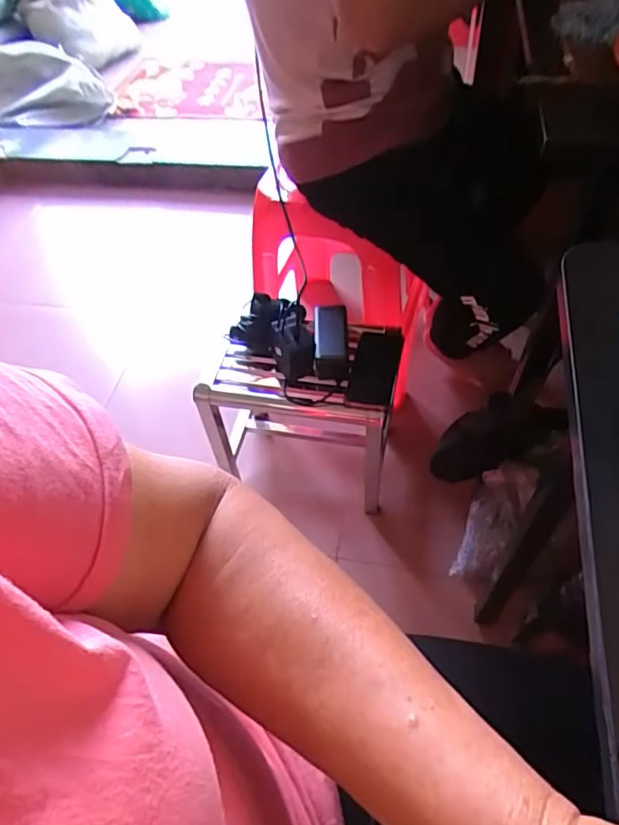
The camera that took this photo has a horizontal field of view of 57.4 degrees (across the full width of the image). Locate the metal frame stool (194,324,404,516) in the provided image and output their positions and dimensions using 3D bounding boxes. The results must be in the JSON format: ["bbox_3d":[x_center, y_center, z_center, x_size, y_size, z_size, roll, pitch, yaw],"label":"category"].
[{"bbox_3d":[0.005,0.004,1.045,0.295,0.286,0.204,5,52,9],"label":"metal frame stool"}]

